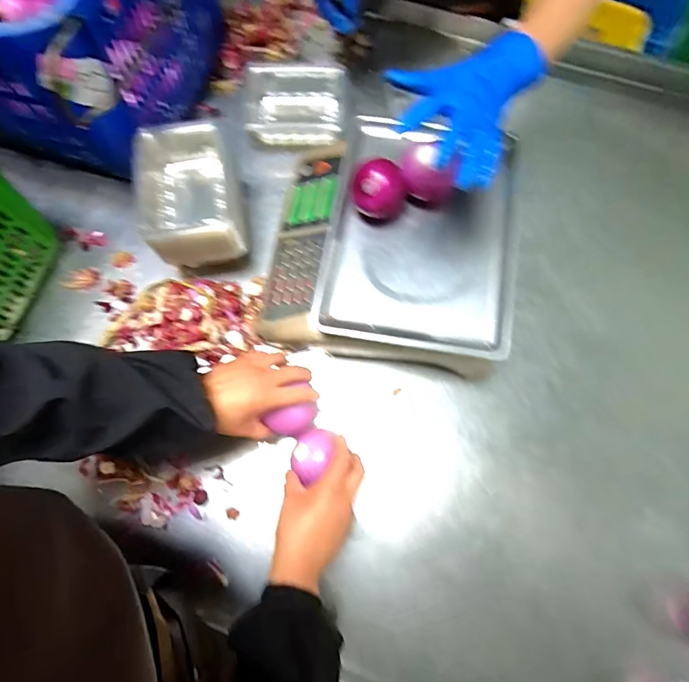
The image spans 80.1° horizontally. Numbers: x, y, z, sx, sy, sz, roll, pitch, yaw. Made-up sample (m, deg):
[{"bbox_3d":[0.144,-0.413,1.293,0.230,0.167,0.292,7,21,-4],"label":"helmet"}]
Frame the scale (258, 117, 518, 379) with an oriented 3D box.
[{"bbox_3d":[0.060,-0.140,0.596,0.335,0.108,0.332,8,73,3],"label":"scale"}]

